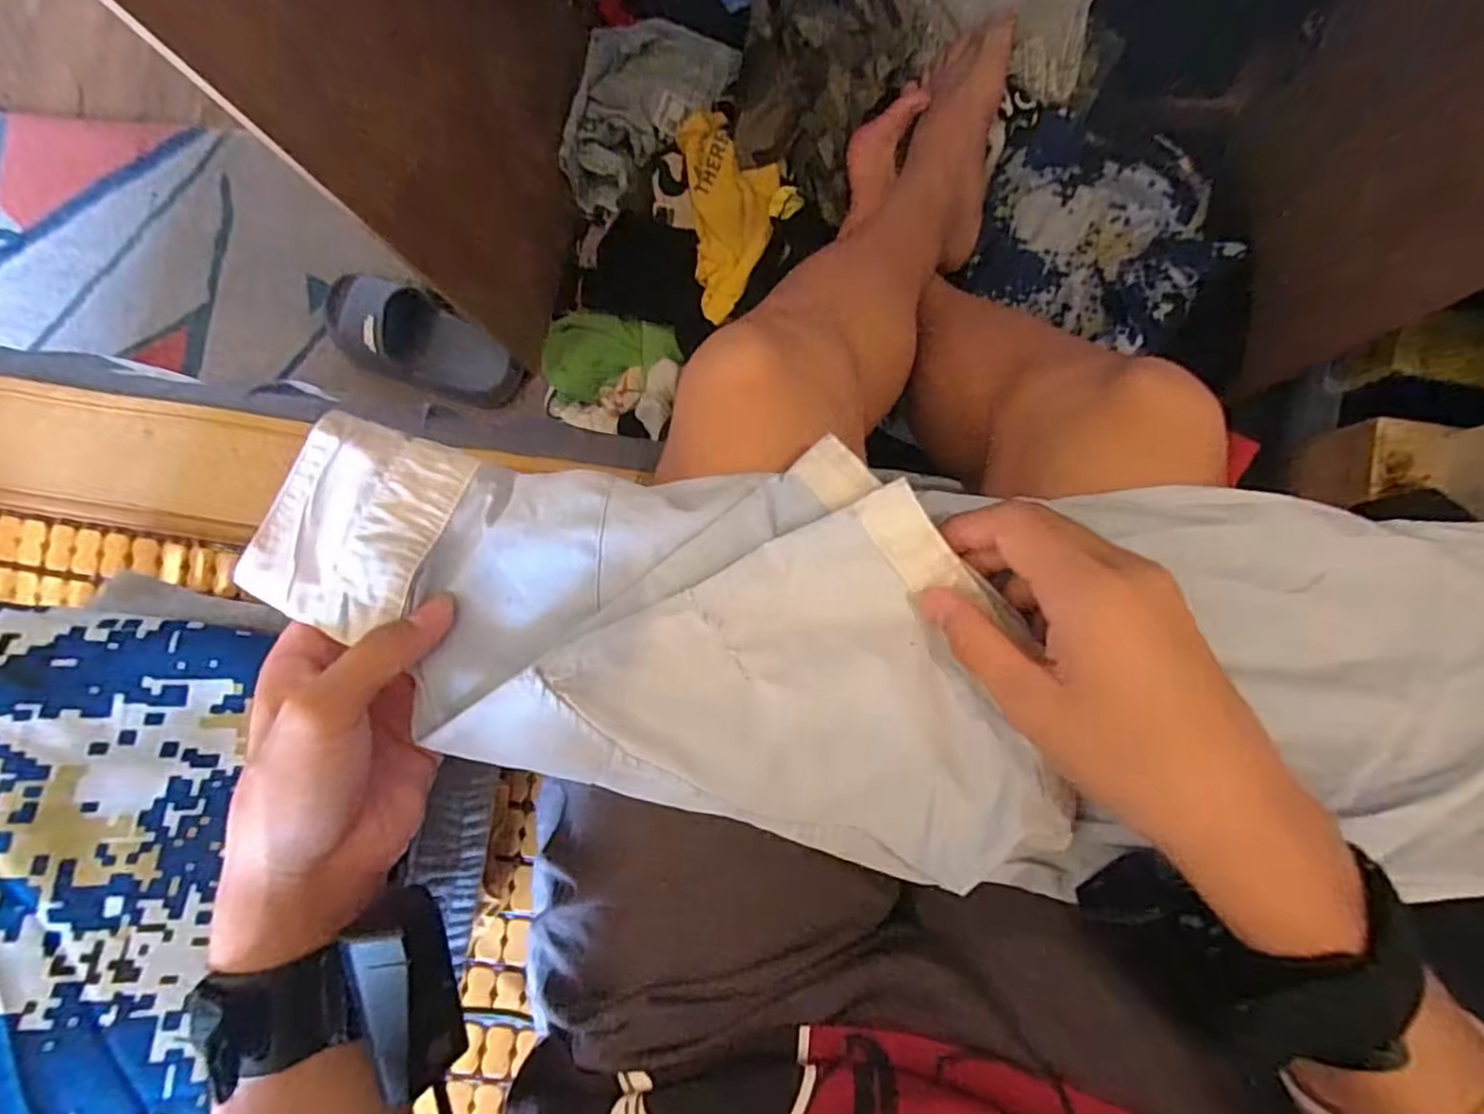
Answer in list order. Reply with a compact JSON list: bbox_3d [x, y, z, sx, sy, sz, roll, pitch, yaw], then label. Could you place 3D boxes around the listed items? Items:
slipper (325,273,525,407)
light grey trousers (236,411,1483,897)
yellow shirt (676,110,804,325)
[{"bbox_3d":[-0.441,-0.292,0.931,0.295,0.086,0.111,20,88,6],"label":"slipper"},{"bbox_3d":[0.115,0.044,0.300,0.626,0.069,0.165,5,87,-1],"label":"light grey trousers"},{"bbox_3d":[-0.001,-0.401,0.782,0.123,0.053,0.259,-8,85,4],"label":"yellow shirt"}]

